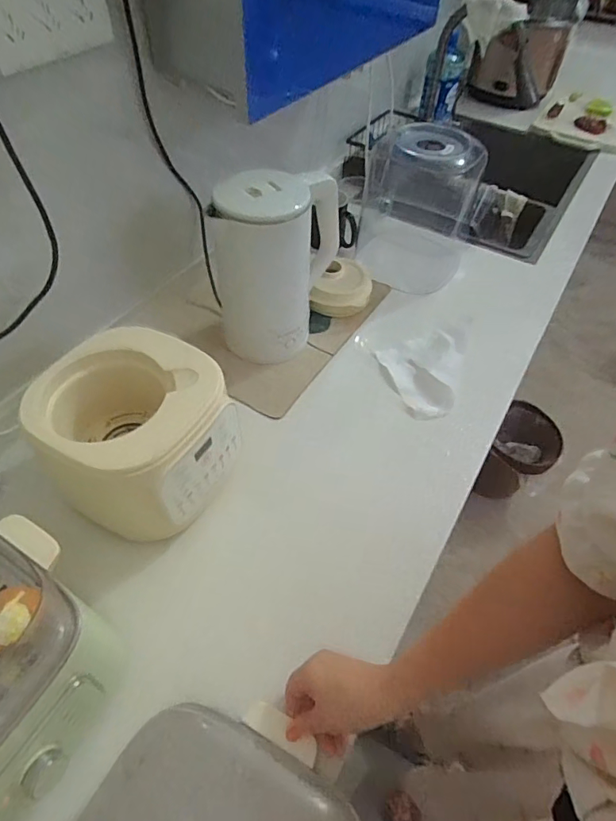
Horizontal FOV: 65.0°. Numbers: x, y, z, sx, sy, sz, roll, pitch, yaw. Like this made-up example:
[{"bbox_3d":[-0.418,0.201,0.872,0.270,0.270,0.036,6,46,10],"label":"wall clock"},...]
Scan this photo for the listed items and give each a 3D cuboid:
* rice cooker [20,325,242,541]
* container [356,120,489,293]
[{"bbox_3d":[-0.195,0.029,0.581,0.186,0.162,0.188,22,52,16],"label":"rice cooker"},{"bbox_3d":[0.214,-0.405,0.935,0.212,0.230,0.221,10,49,7],"label":"container"}]

